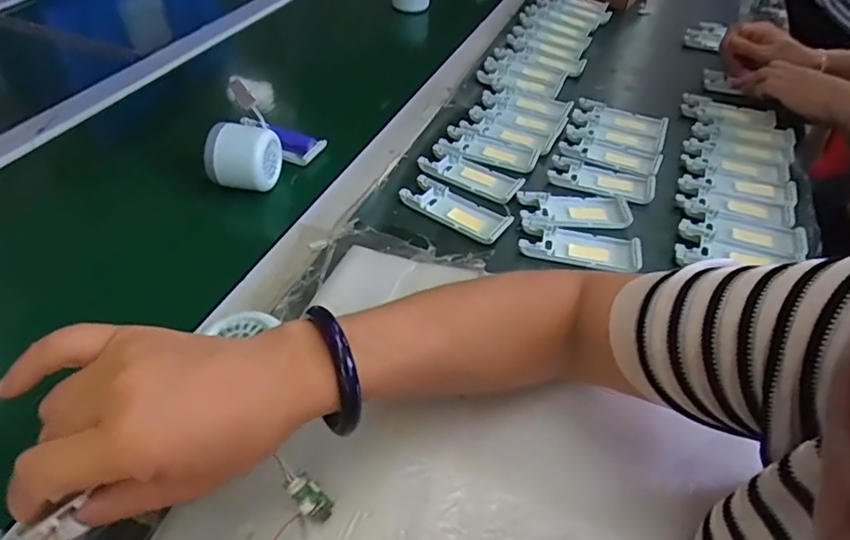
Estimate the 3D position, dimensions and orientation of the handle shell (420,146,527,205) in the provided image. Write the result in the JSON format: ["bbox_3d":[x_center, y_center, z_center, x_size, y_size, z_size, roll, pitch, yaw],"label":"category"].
[{"bbox_3d":[0.047,-0.099,0.561,0.102,0.011,0.047,25,48,21],"label":"handle shell"}]

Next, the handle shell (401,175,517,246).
[{"bbox_3d":[0.030,-0.059,0.522,0.105,0.011,0.045,28,50,24],"label":"handle shell"}]

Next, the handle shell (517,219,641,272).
[{"bbox_3d":[0.137,-0.023,0.495,0.103,0.010,0.041,8,44,5],"label":"handle shell"}]

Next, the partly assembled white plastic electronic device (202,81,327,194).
[{"bbox_3d":[-0.152,-0.121,0.530,0.083,0.058,0.101,5,44,2],"label":"partly assembled white plastic electronic device"}]

